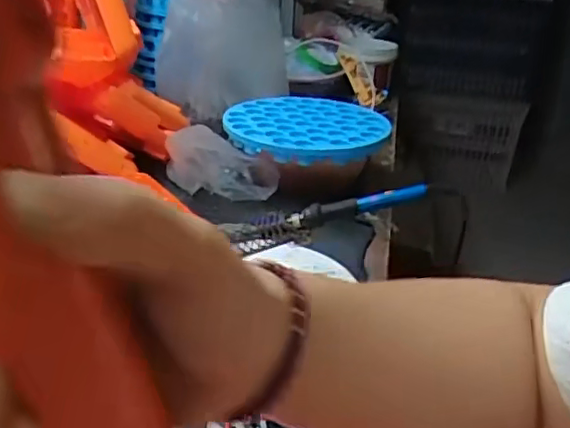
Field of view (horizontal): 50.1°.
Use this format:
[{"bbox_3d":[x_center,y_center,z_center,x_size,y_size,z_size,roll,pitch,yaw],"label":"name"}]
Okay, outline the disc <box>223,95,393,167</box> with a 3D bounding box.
[{"bbox_3d":[0.030,-0.120,0.845,0.220,0.028,0.199,-1,26,-10],"label":"disc"}]

